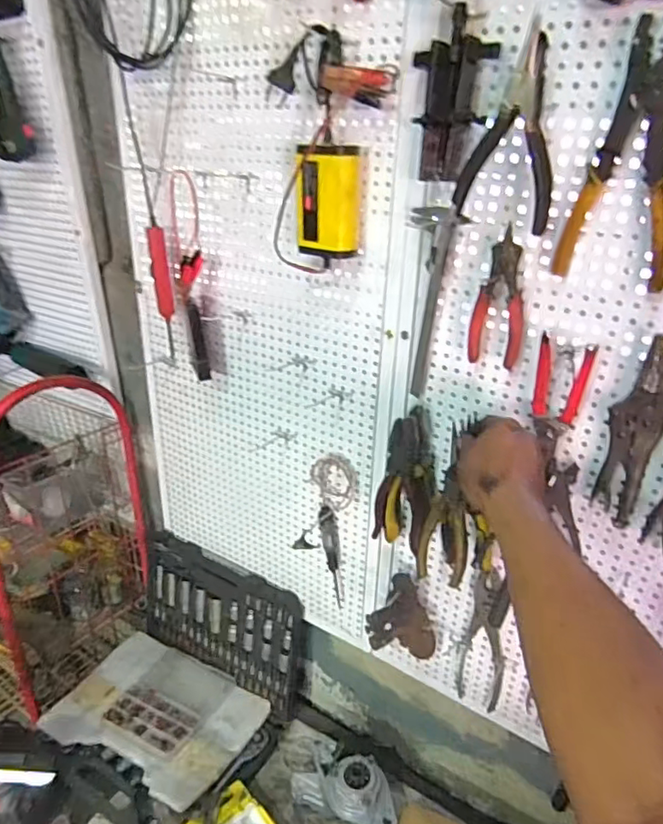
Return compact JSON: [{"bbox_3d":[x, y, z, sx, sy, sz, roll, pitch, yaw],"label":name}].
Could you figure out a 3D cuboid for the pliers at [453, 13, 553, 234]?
[{"bbox_3d":[0.176,-0.256,0.522,0.089,0.160,0.028,24,42,21],"label":"pliers"}]

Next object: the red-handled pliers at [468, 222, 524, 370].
[{"bbox_3d":[0.183,-0.121,0.618,0.052,0.138,0.029,9,27,15],"label":"red-handled pliers"}]

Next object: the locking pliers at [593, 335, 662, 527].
[{"bbox_3d":[0.315,0.024,0.597,0.047,0.198,0.028,16,30,27],"label":"locking pliers"}]

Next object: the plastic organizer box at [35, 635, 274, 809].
[{"bbox_3d":[-0.336,0.578,1.112,0.380,0.043,0.271,15,29,25],"label":"plastic organizer box"}]

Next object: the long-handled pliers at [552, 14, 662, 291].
[{"bbox_3d":[0.270,-0.225,0.514,0.100,0.213,0.023,21,35,35],"label":"long-handled pliers"}]

